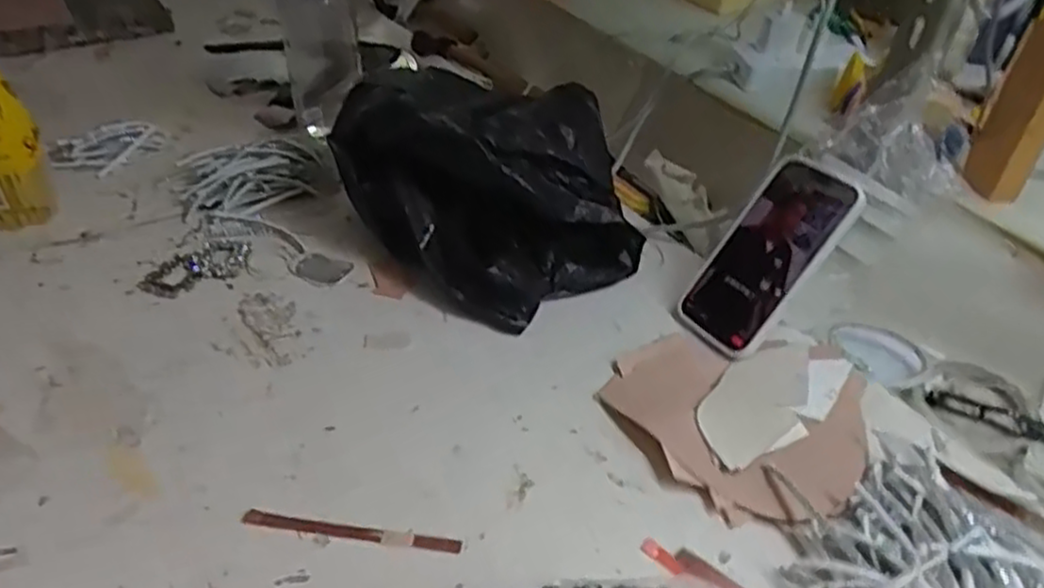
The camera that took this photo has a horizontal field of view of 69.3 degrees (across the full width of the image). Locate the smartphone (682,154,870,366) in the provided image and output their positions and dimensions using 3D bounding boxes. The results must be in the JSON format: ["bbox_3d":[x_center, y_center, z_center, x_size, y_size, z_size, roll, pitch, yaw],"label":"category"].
[{"bbox_3d":[0.199,-0.032,0.624,0.017,0.167,0.079,26,13,-47],"label":"smartphone"}]

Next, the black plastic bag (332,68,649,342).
[{"bbox_3d":[-0.013,-0.107,0.690,0.244,0.128,0.217,-30,50,-34],"label":"black plastic bag"}]

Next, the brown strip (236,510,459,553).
[{"bbox_3d":[-0.107,0.150,0.479,0.137,0.008,0.011,7,40,4],"label":"brown strip"}]

